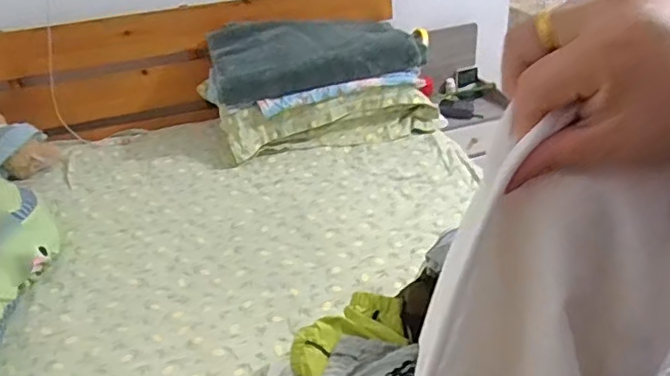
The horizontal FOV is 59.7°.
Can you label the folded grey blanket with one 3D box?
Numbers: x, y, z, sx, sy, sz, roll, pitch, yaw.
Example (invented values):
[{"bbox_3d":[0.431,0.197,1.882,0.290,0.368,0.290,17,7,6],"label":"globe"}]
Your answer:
[{"bbox_3d":[-0.059,-0.409,1.775,0.612,0.125,0.299,-8,31,-9],"label":"folded grey blanket"}]

